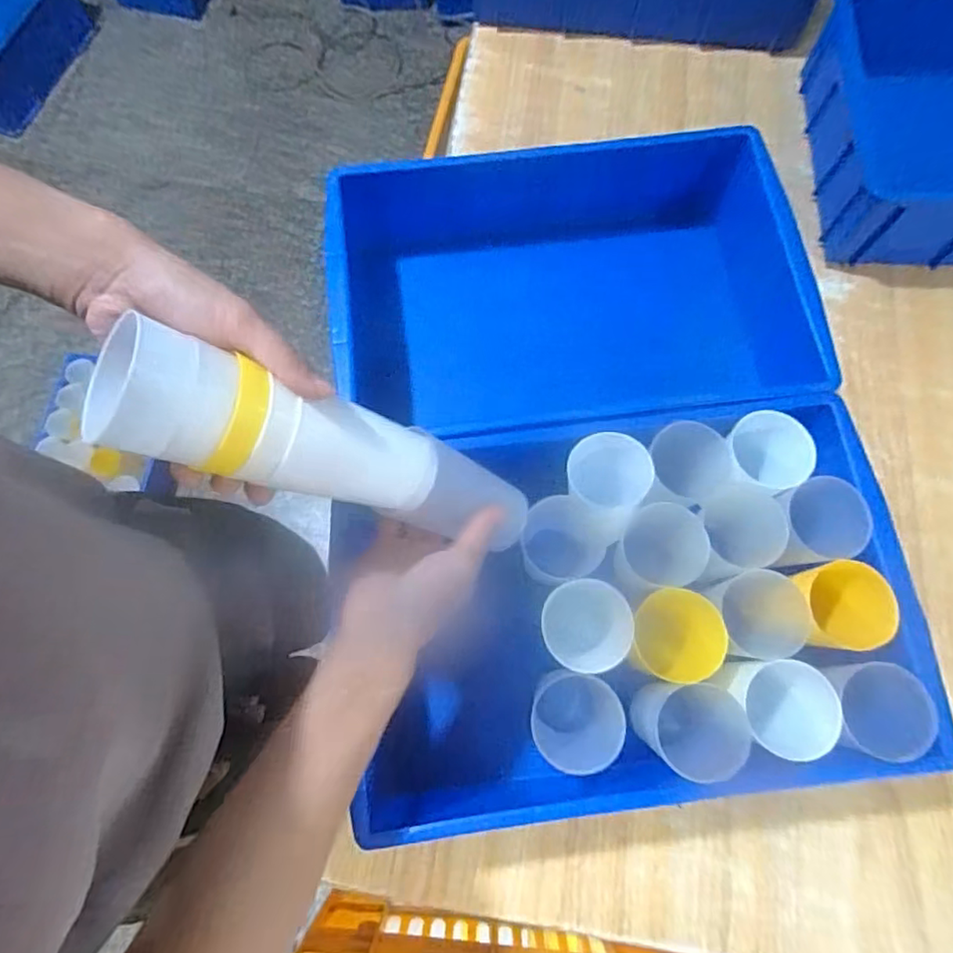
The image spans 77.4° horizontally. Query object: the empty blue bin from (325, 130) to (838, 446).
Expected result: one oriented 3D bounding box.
[{"bbox_3d":[0.082,-0.169,0.571,0.407,0.120,0.256,-2,73,0],"label":"empty blue bin"}]

